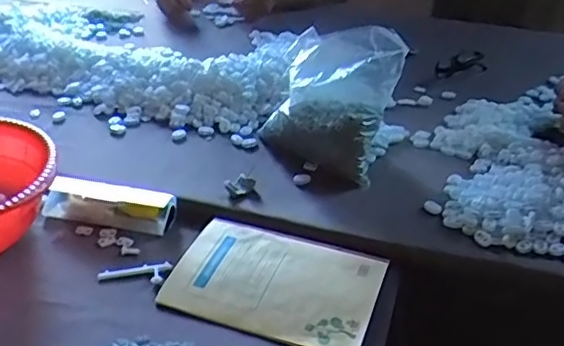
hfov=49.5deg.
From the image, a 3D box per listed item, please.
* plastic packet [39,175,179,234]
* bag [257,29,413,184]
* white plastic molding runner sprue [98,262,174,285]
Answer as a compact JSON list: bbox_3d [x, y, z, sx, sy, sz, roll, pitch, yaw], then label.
[{"bbox_3d":[-0.205,0.037,0.718,0.158,0.039,0.039,8,32,10],"label":"plastic packet"},{"bbox_3d":[0.061,-0.099,0.807,0.162,0.167,0.135,14,33,18],"label":"bag"},{"bbox_3d":[-0.154,0.105,0.640,0.075,0.006,0.024,-2,32,-7],"label":"white plastic molding runner sprue"}]

